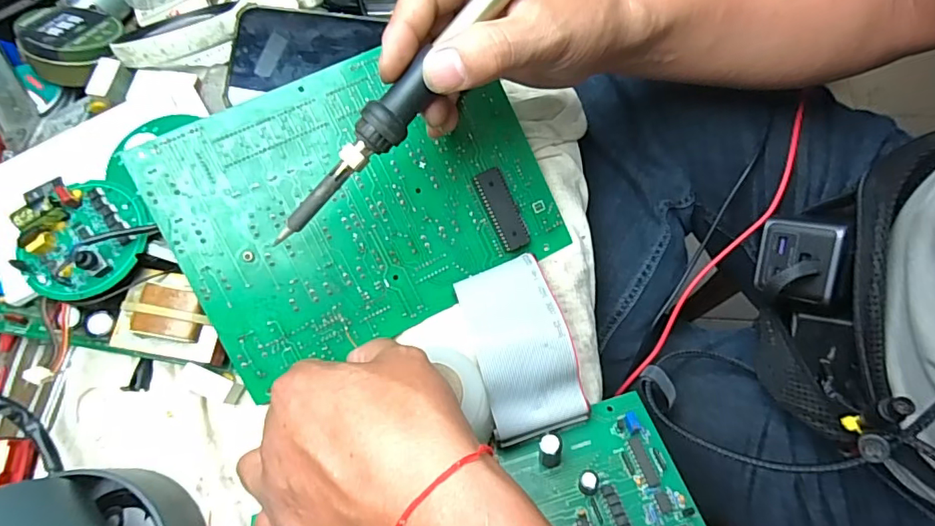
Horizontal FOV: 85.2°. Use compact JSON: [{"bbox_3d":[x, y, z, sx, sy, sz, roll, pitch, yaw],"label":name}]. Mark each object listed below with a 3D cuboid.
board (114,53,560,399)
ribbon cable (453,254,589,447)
[{"bbox_3d":[-0.060,-0.038,0.303,0.214,0.011,0.156,-26,96,-10],"label":"board"},{"bbox_3d":[0.028,0.045,0.284,0.050,0.031,0.094,-17,68,-6],"label":"ribbon cable"}]

